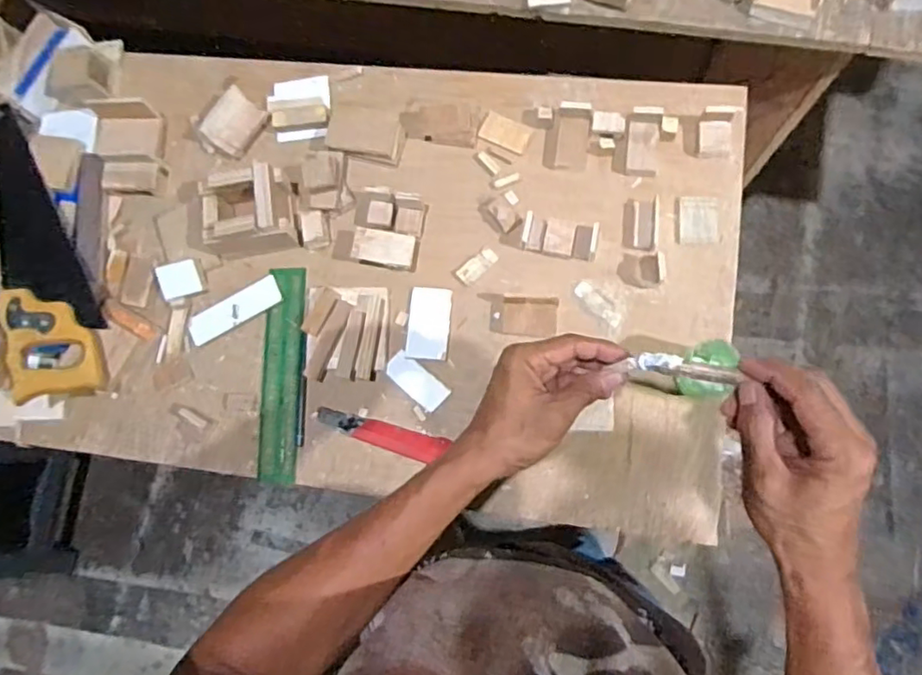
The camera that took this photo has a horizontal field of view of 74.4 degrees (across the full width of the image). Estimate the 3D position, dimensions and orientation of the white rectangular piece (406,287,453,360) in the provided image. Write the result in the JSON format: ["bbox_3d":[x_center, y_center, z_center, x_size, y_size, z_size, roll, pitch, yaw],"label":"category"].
[{"bbox_3d":[-0.037,-0.017,0.716,0.049,0.007,0.084,4,83,5],"label":"white rectangular piece"}]

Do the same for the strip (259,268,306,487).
[{"bbox_3d":[-0.211,0.043,0.719,0.047,0.008,0.250,0,83,4],"label":"strip"}]

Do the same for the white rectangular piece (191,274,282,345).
[{"bbox_3d":[-0.271,-0.035,0.728,0.116,0.007,0.037,-31,78,-5],"label":"white rectangular piece"}]

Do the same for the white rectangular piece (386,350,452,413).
[{"bbox_3d":[-0.051,0.050,0.702,0.077,0.005,0.034,40,87,8],"label":"white rectangular piece"}]

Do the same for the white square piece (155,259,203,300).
[{"bbox_3d":[-0.337,-0.070,0.727,0.044,0.006,0.042,-20,90,-18],"label":"white square piece"}]

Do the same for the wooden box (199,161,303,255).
[{"bbox_3d":[-0.251,-0.149,0.706,0.105,0.068,0.095,-10,79,4],"label":"wooden box"}]

